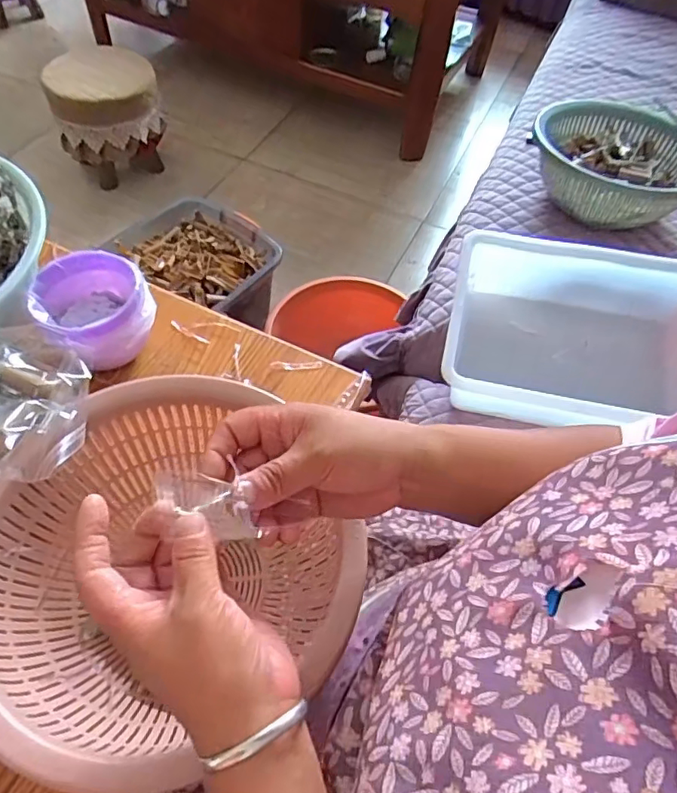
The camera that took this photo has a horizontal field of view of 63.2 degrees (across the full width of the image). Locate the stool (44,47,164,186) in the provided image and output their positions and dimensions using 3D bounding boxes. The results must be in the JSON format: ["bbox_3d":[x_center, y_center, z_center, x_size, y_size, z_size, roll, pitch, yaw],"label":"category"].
[{"bbox_3d":[-0.644,-0.797,1.559,0.277,0.273,0.299,-13,58,-13],"label":"stool"}]

